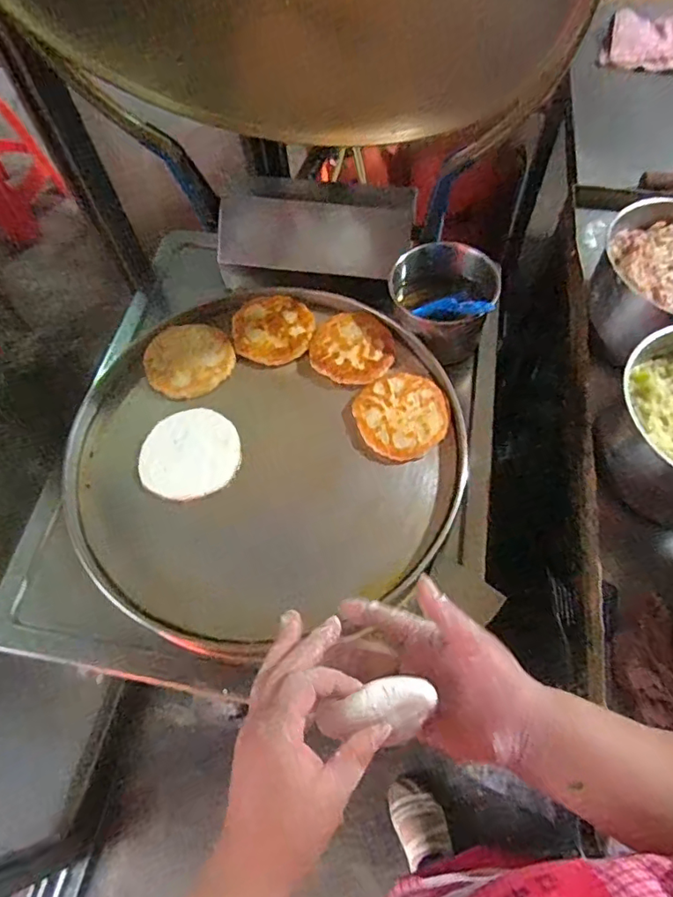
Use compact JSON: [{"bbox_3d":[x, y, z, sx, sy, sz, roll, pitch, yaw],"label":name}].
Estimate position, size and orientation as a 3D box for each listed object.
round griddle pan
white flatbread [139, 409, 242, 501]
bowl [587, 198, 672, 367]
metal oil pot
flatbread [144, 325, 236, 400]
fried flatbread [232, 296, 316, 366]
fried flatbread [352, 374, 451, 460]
[{"bbox_3d":[-0.097,-0.006,0.726,0.519,0.032,0.505,-19,64,-7],"label":"round griddle pan"},{"bbox_3d":[-0.198,0.007,0.724,0.130,0.011,0.129,-1,63,2],"label":"white flatbread"},{"bbox_3d":[0.439,-0.207,0.676,0.201,0.085,0.200,20,66,12],"label":"bowl"},{"bbox_3d":[0.164,-0.209,0.790,0.137,0.132,0.135,-1,63,2],"label":"metal oil pot"},{"bbox_3d":[-0.220,-0.135,0.793,0.124,0.014,0.122,-29,66,-12],"label":"flatbread"},{"bbox_3d":[-0.095,-0.179,0.812,0.119,0.017,0.124,-1,63,2],"label":"fried flatbread"},{"bbox_3d":[0.093,-0.045,0.733,0.124,0.019,0.120,-19,64,-7],"label":"fried flatbread"}]

